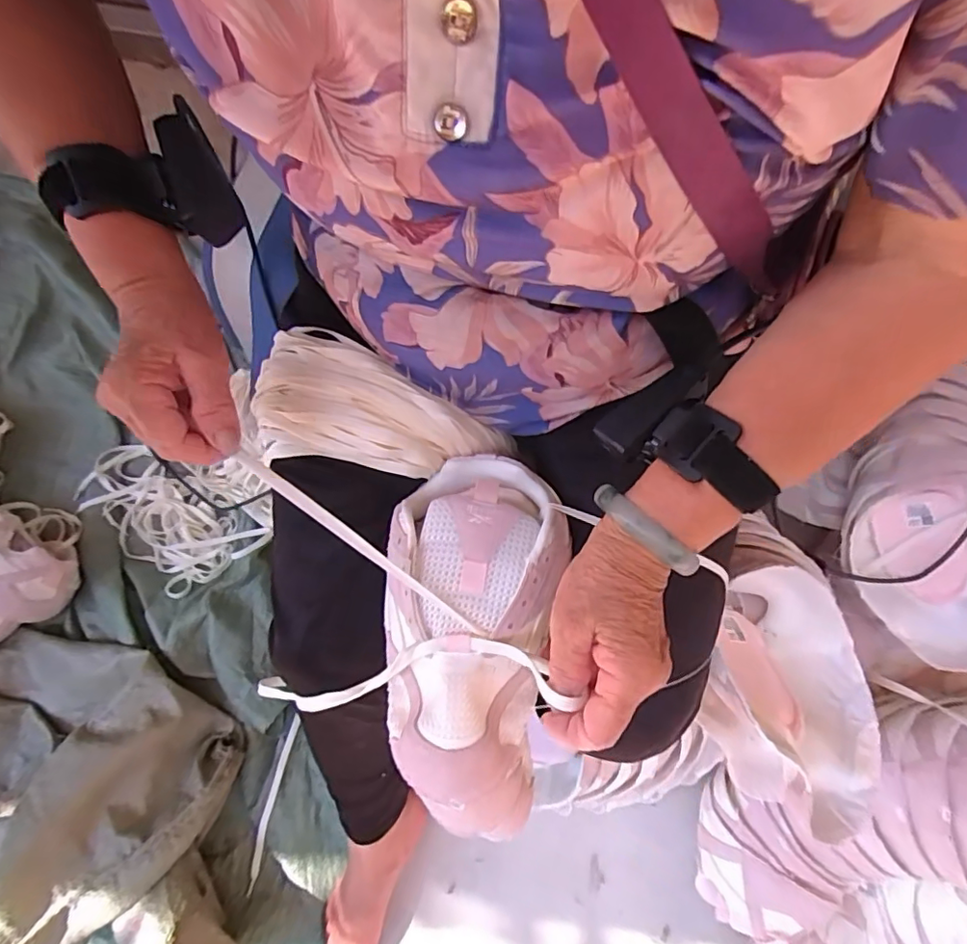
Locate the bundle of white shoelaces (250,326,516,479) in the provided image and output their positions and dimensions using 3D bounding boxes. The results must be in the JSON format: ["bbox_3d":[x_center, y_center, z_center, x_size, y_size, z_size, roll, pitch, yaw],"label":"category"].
[{"bbox_3d":[-0.078,-0.046,0.404,0.192,0.061,0.088,11,75,3],"label":"bundle of white shoelaces"}]

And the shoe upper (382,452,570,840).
[{"bbox_3d":[-0.010,0.105,0.359,0.107,0.066,0.238,3,76,1],"label":"shoe upper"}]

